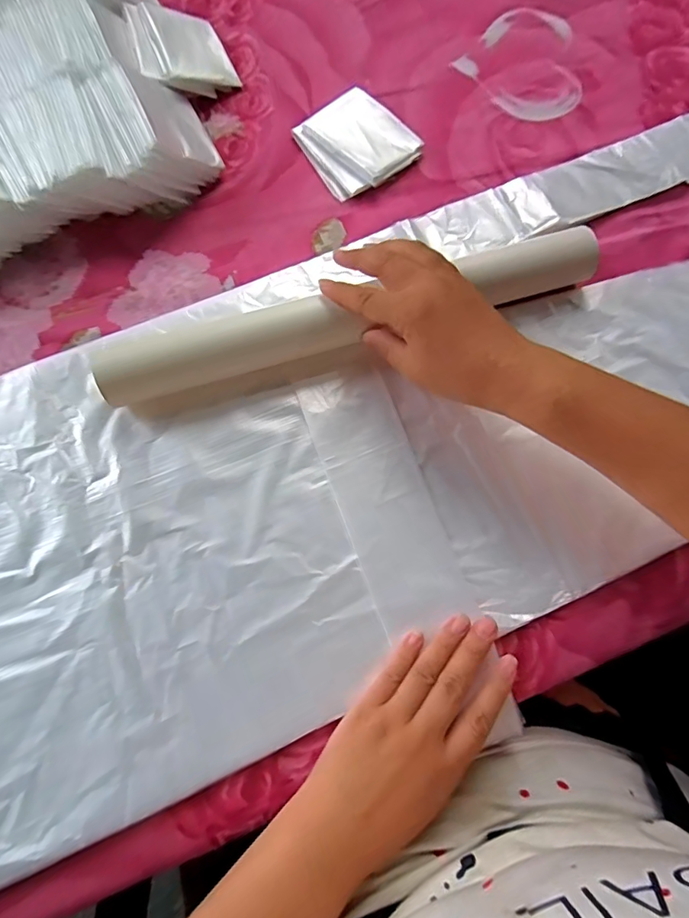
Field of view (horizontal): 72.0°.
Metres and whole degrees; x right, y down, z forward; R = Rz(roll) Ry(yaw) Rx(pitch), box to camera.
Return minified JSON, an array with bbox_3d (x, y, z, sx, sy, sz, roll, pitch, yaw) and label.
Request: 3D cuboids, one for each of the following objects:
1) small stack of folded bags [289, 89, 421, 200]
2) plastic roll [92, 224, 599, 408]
[{"bbox_3d":[0.012,-0.270,0.400,0.084,0.015,0.083,-32,79,-8],"label":"small stack of folded bags"},{"bbox_3d":[0.008,-0.102,0.334,0.351,0.033,0.037,-17,77,-5],"label":"plastic roll"}]

